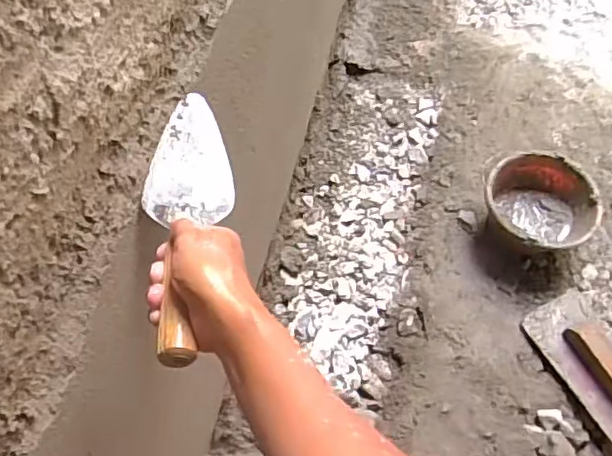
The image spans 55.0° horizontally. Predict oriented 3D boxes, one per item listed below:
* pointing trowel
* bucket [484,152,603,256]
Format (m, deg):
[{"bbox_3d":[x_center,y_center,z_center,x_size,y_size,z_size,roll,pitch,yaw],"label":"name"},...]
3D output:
[{"bbox_3d":[-0.117,-0.009,0.570,0.087,0.058,0.319,-3,46,-4],"label":"pointing trowel"},{"bbox_3d":[0.531,-0.045,1.388,0.227,0.173,0.224,-1,64,1],"label":"bucket"}]

